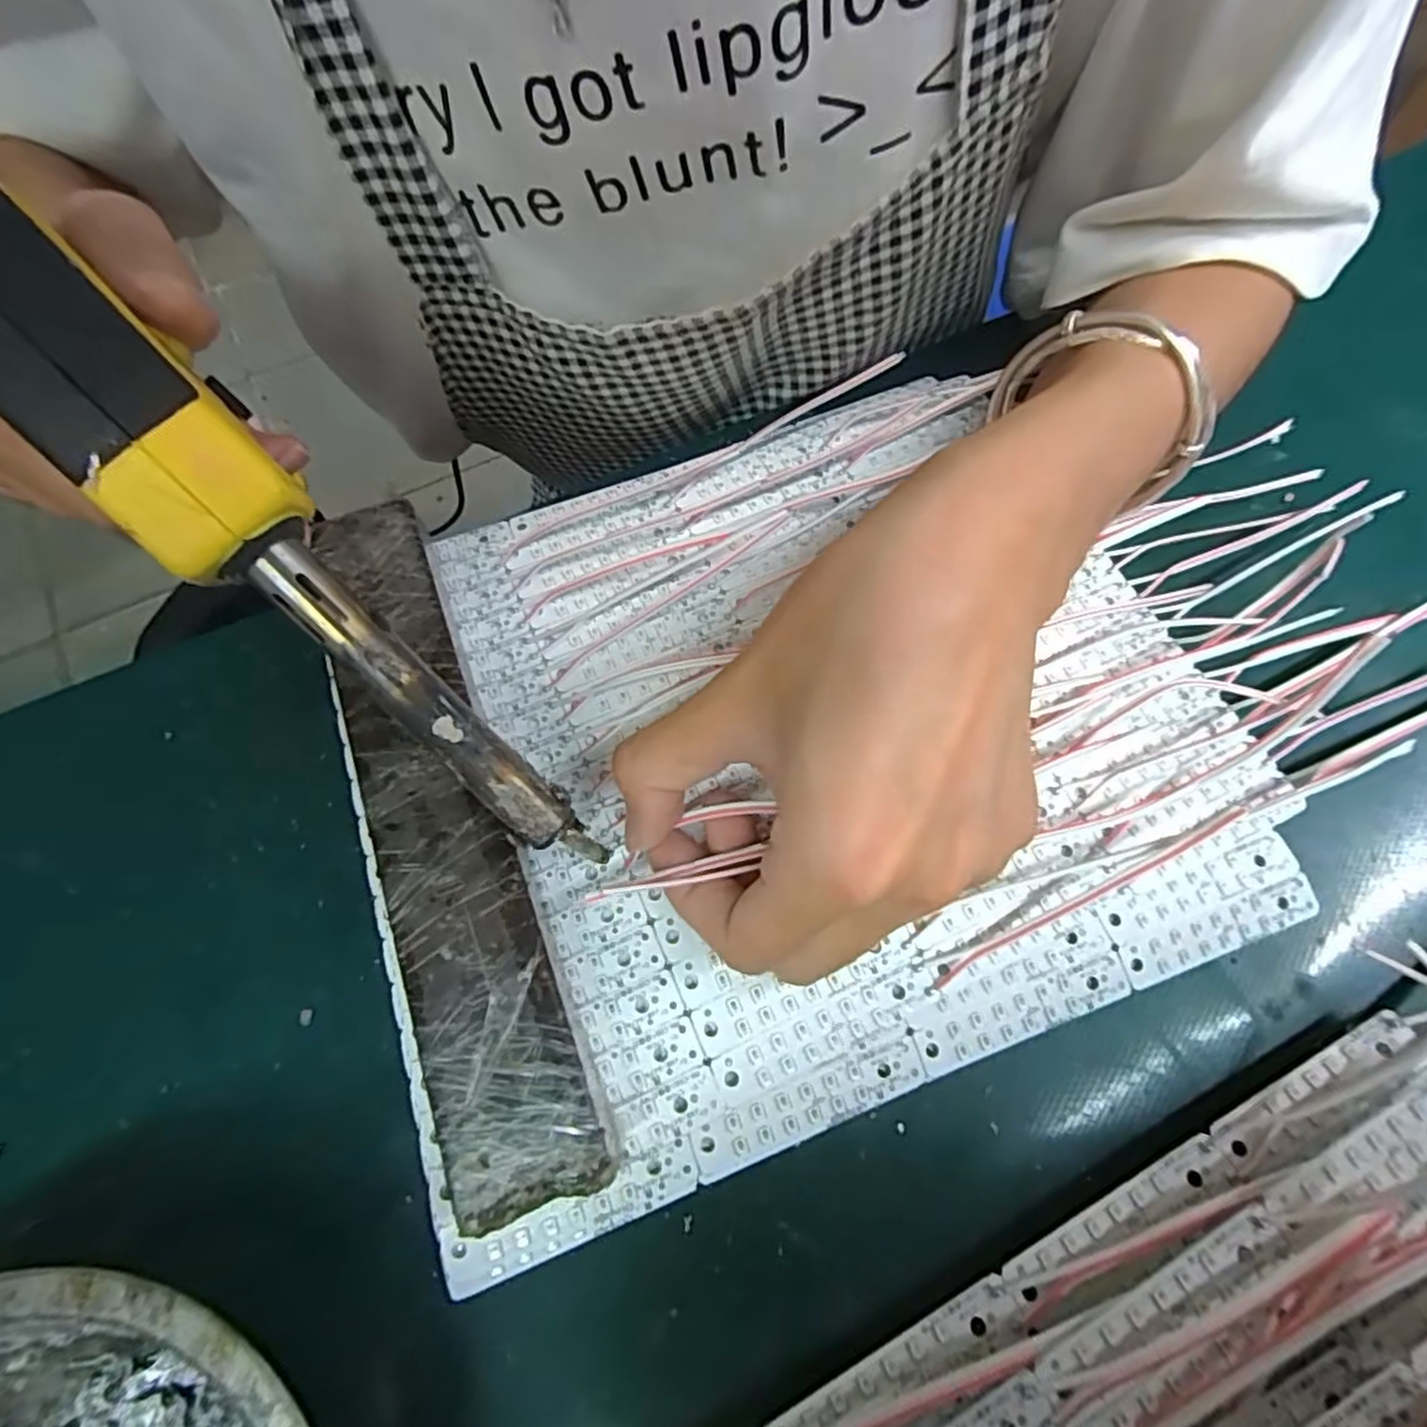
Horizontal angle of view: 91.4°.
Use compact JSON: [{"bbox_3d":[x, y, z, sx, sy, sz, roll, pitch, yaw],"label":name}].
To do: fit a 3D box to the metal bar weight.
[{"bbox_3d":[-0.072,0.026,0.188,0.034,0.029,0.186,-20,69,-8],"label":"metal bar weight"}]

